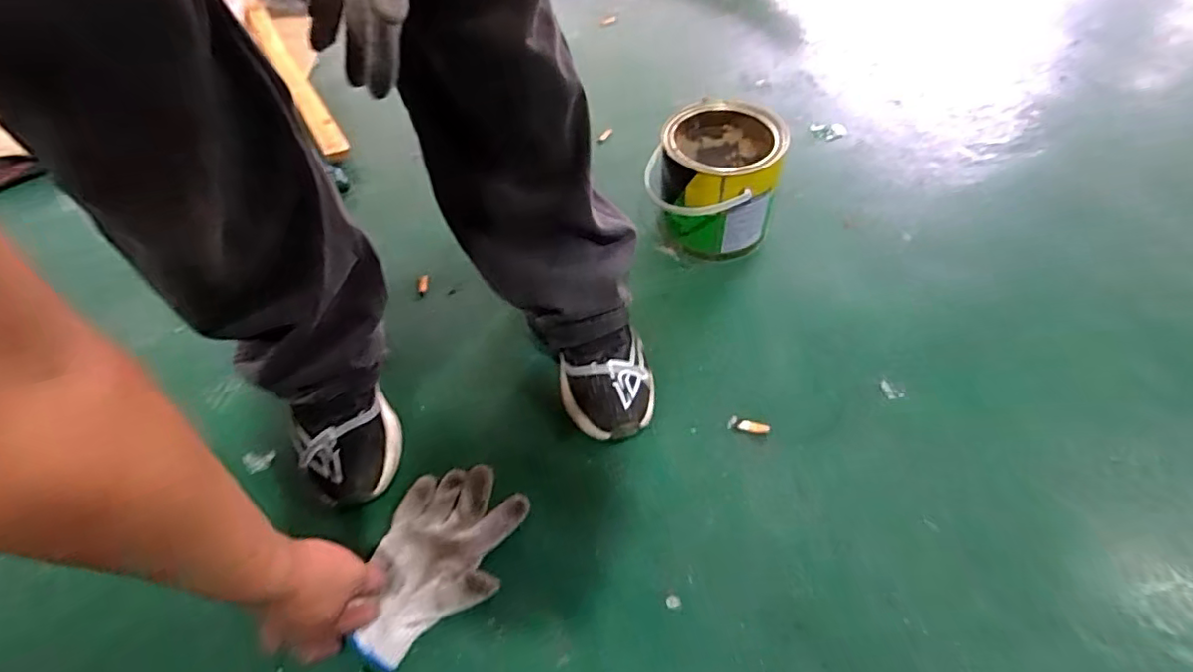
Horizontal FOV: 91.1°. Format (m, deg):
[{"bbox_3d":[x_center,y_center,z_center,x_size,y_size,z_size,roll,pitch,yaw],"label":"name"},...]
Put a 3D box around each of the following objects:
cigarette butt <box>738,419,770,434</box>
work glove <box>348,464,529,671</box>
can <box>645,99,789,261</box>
[{"bbox_3d":[0.181,0.104,0.673,0.034,0.009,0.012,11,55,11],"label":"cigarette butt"},{"bbox_3d":[-0.161,0.225,0.588,0.127,0.014,0.193,14,56,12],"label":"work glove"},{"bbox_3d":[0.161,-0.218,0.815,0.165,0.168,0.169,10,55,10],"label":"can"}]

